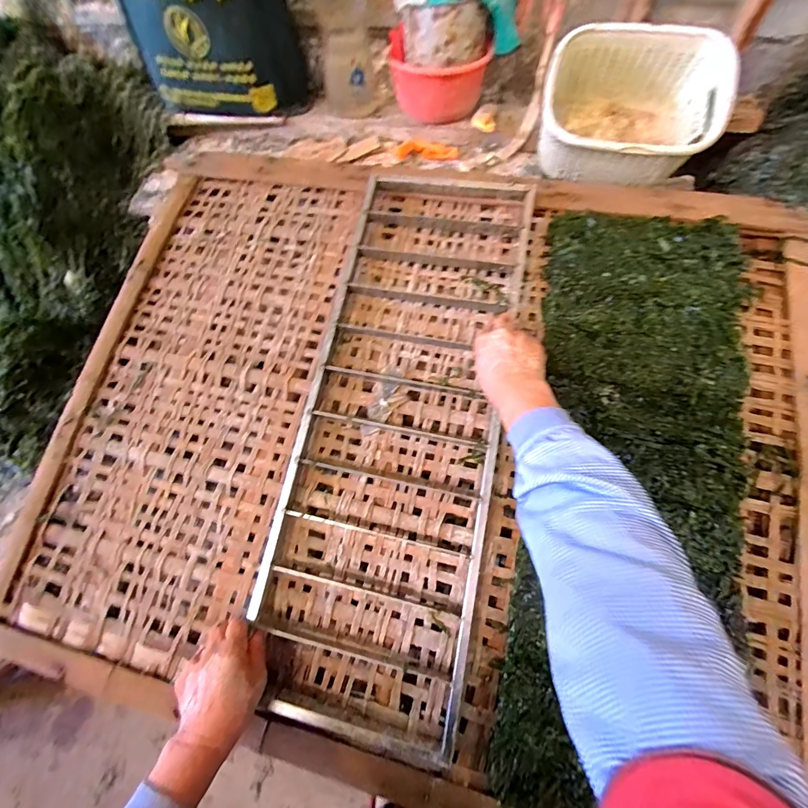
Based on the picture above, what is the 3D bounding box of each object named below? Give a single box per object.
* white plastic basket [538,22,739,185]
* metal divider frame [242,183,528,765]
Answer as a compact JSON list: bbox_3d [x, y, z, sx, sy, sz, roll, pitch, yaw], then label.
[{"bbox_3d":[0.340,-0.449,0.590,0.243,0.131,0.189,11,86,10],"label":"white plastic basket"},{"bbox_3d":[0.002,-0.001,0.494,0.252,0.039,0.724,9,75,9],"label":"metal divider frame"}]

